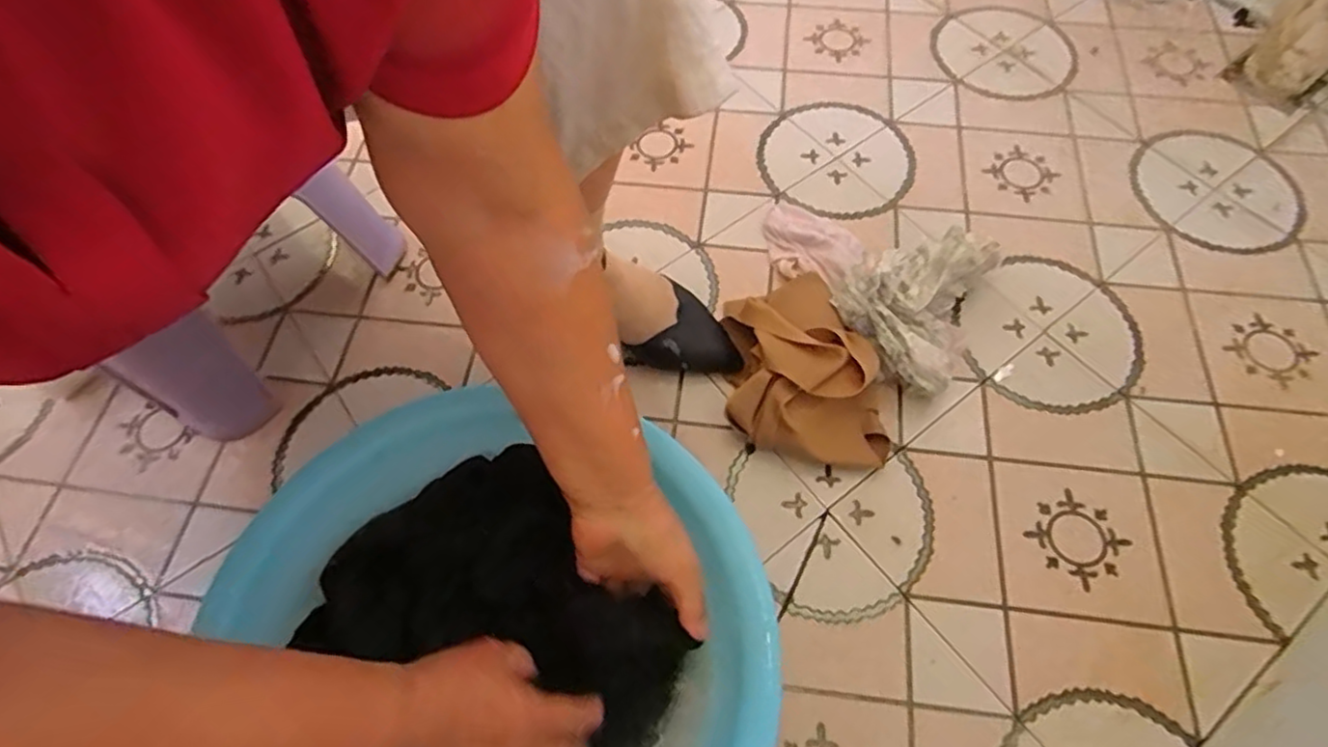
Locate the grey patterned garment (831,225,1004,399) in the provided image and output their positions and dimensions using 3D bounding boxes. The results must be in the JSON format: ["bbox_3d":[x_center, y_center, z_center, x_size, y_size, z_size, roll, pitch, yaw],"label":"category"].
[{"bbox_3d":[0.236,-0.074,0.645,0.136,0.085,0.159,30,68,17],"label":"grey patterned garment"}]

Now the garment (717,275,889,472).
[{"bbox_3d":[0.127,-0.017,0.629,0.140,0.075,0.199,-2,62,2],"label":"garment"}]

